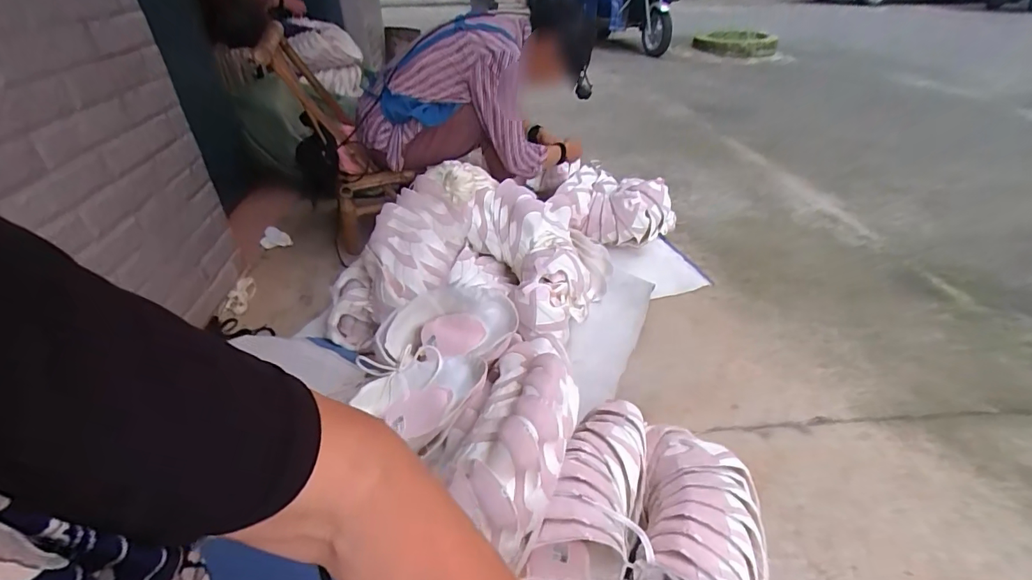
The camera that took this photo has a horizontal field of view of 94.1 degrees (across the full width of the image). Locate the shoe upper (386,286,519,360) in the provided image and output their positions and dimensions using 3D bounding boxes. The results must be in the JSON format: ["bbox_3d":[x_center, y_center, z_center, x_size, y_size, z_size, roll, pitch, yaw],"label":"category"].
[{"bbox_3d":[-0.115,0.059,0.801,0.243,0.100,0.099,-8,31,21],"label":"shoe upper"}]

